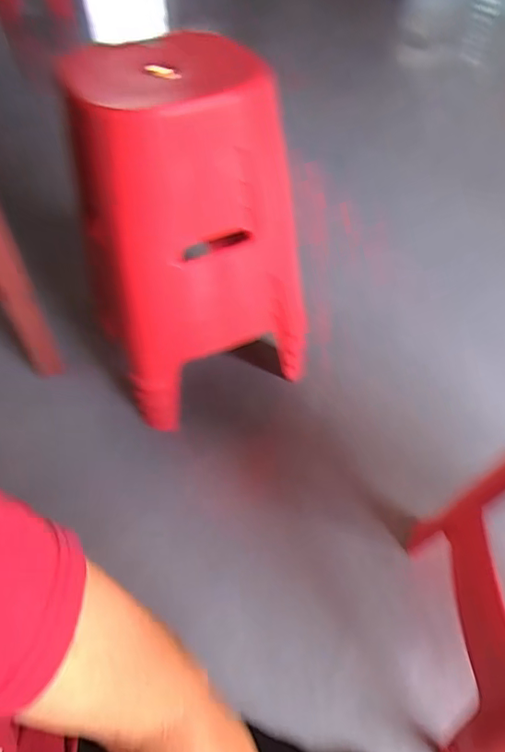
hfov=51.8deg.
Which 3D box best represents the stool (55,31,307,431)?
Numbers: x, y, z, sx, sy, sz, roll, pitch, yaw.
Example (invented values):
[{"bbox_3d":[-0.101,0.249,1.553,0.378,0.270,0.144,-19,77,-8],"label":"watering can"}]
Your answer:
[{"bbox_3d":[-0.117,-0.236,0.933,0.332,0.559,0.301,-21,52,-16],"label":"stool"}]

